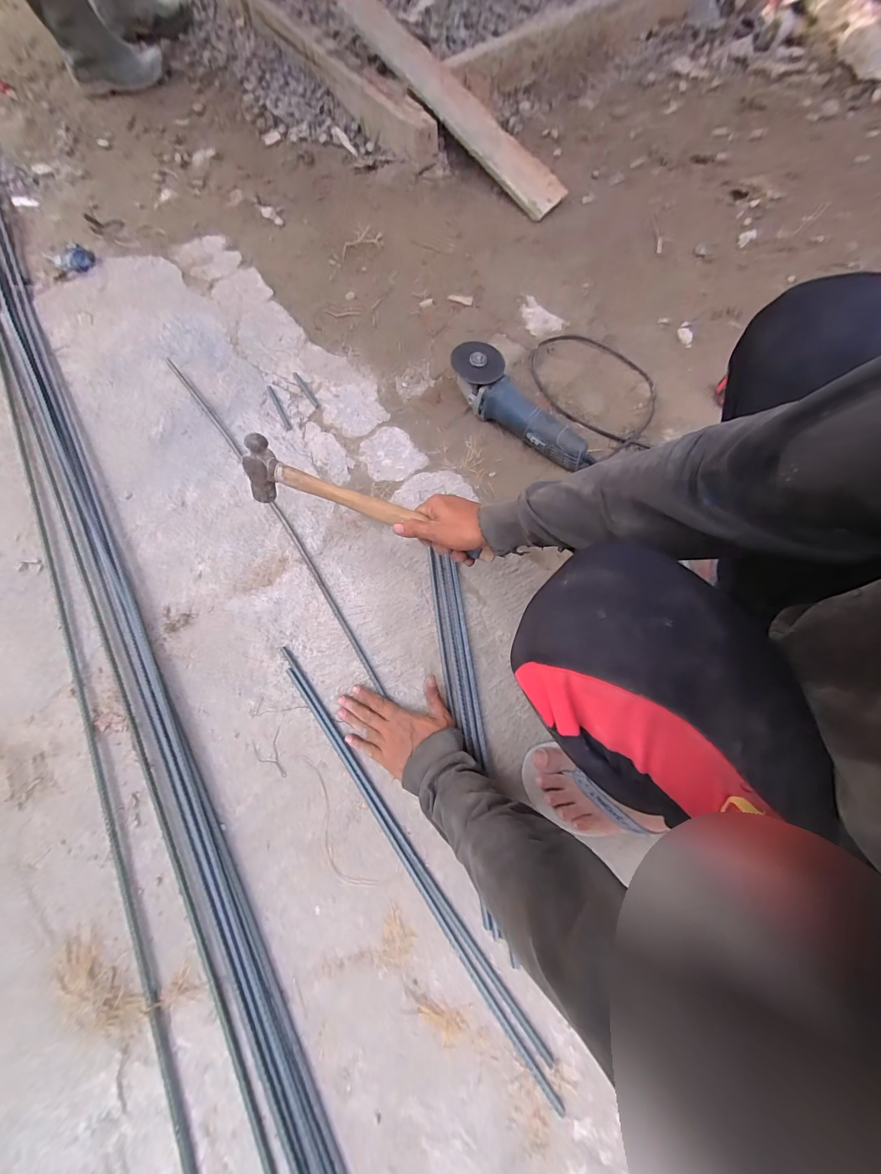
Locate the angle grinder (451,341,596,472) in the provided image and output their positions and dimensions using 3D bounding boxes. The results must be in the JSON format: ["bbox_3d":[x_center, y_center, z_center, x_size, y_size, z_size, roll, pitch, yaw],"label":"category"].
[{"bbox_3d":[0.143,-0.317,0.703,0.294,0.075,0.082,40,75,0],"label":"angle grinder"}]

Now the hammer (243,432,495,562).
[{"bbox_3d":[-0.090,-0.104,0.507,0.331,0.083,0.043,19,71,0],"label":"hammer"}]

